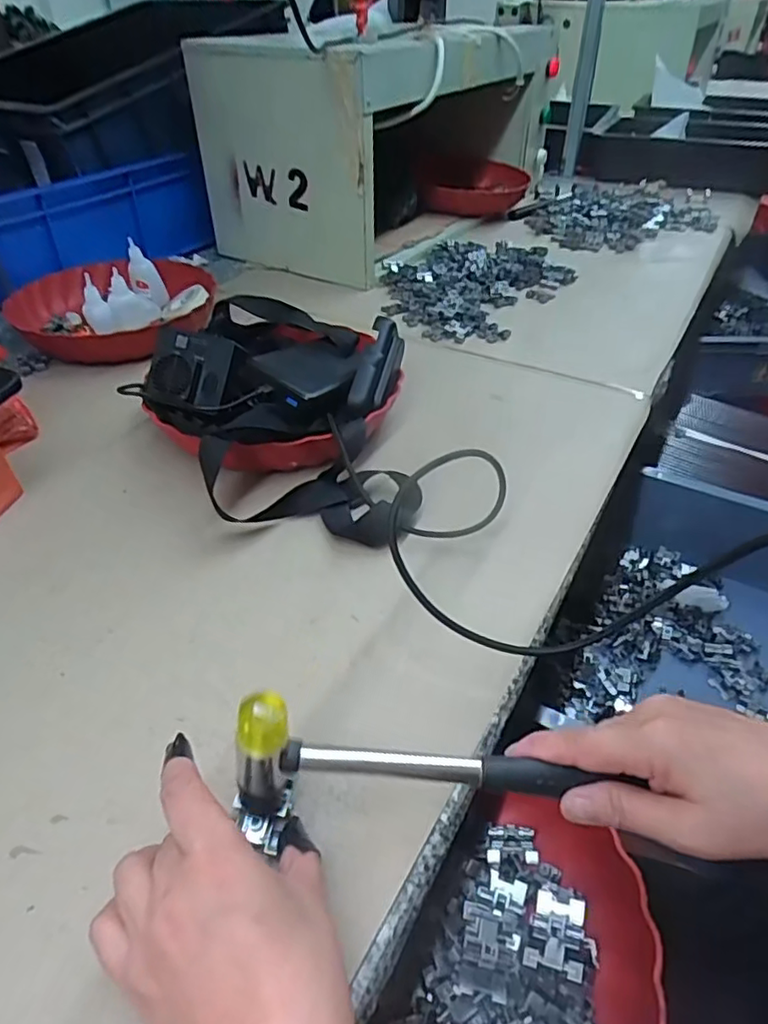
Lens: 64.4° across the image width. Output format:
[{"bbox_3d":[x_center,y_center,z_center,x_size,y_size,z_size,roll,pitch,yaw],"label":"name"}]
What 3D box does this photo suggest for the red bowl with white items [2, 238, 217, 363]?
[{"bbox_3d":[-0.337,-0.263,0.768,0.236,0.077,0.247,-23,45,-24],"label":"red bowl with white items"}]

